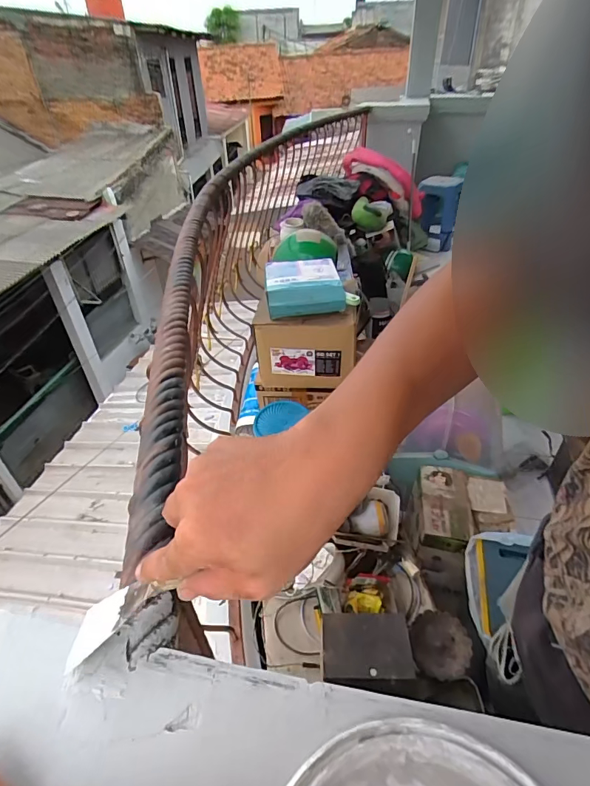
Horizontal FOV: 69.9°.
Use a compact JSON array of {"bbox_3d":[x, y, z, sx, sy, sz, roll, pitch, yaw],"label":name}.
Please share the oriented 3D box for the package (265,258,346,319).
[{"bbox_3d":[0.022,-0.295,1.162,0.203,0.064,0.223,-5,39,-3],"label":"package"}]

